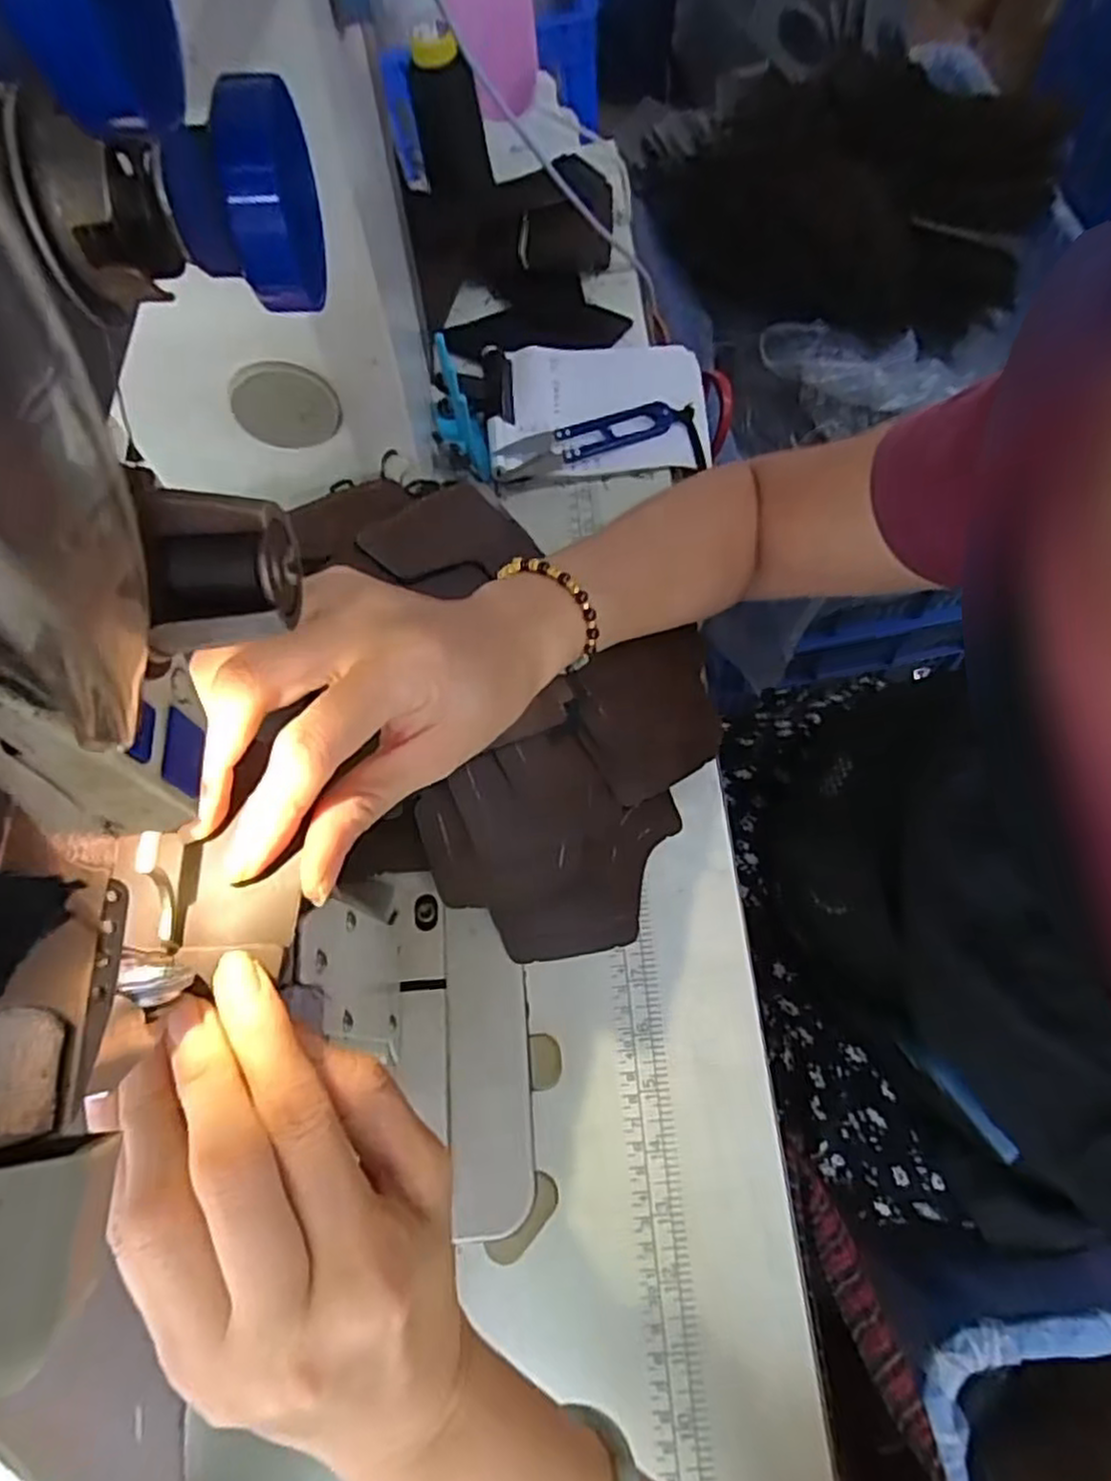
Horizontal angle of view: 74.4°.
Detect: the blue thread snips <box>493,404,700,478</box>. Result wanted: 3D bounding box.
[{"bbox_3d":[0.026,-0.199,0.477,0.131,0.007,0.023,-18,95,-5],"label":"blue thread snips"}]

